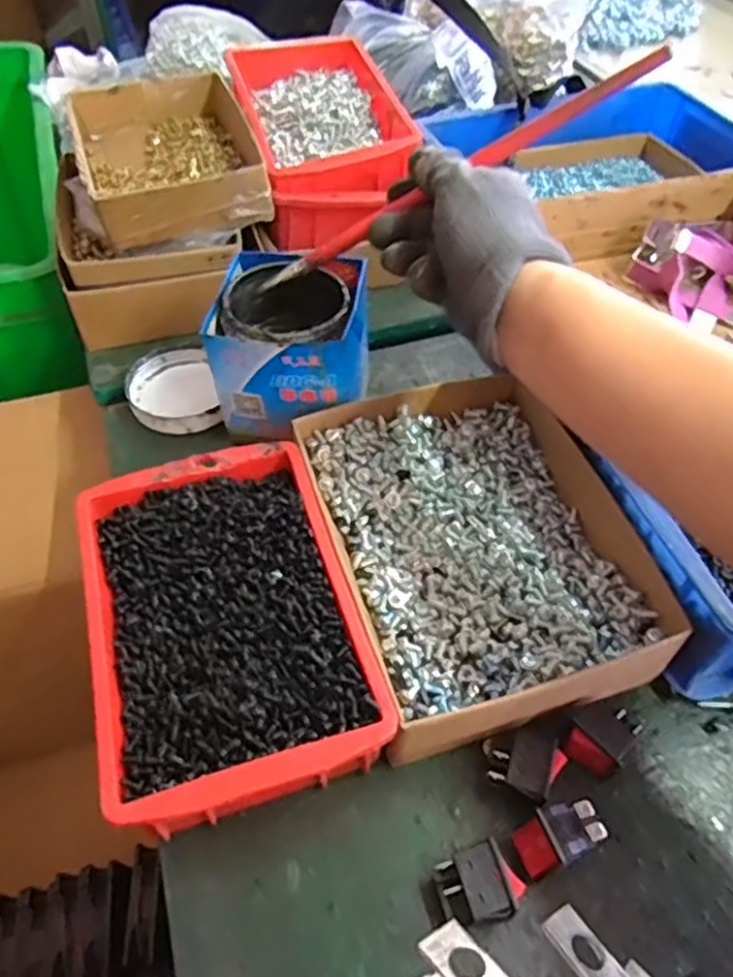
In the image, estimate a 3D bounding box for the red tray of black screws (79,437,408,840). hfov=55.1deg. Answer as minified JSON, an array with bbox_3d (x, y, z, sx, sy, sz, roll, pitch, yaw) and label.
[{"bbox_3d":[-0.077,0.074,0.381,0.132,0.051,0.201,-15,52,-12],"label":"red tray of black screws"}]

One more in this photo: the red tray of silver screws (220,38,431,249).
[{"bbox_3d":[-0.040,-0.320,0.638,0.133,0.080,0.222,-14,52,-10],"label":"red tray of silver screws"}]

